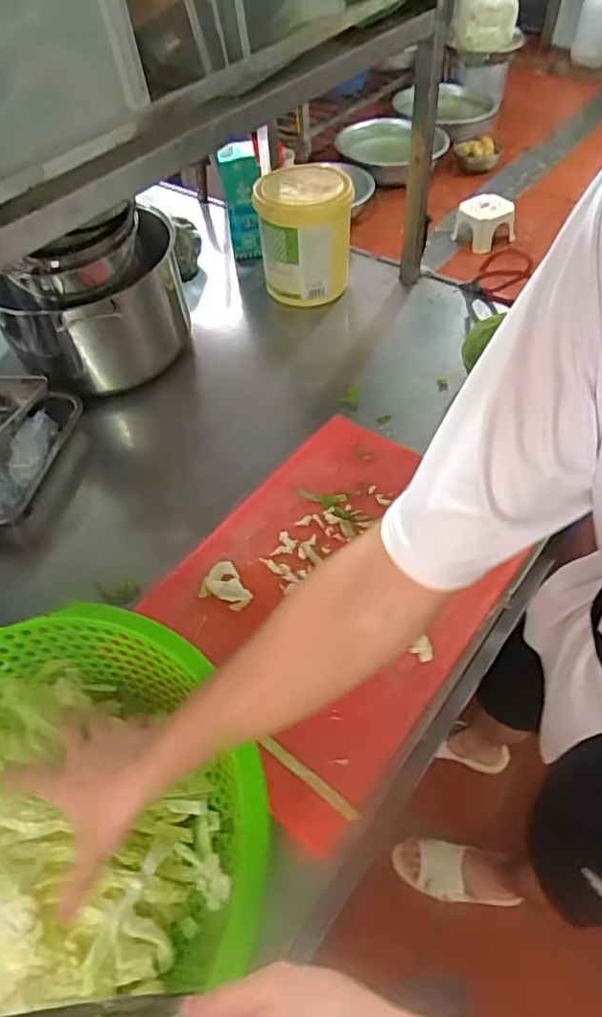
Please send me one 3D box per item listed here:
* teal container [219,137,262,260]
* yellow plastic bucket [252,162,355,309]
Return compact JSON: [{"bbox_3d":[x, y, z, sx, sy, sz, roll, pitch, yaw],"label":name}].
[{"bbox_3d":[-0.127,-0.665,1.281,0.069,0.238,0.056,2,53,5],"label":"teal container"},{"bbox_3d":[0.009,-0.527,1.149,0.182,0.209,0.168,-9,53,-3],"label":"yellow plastic bucket"}]

